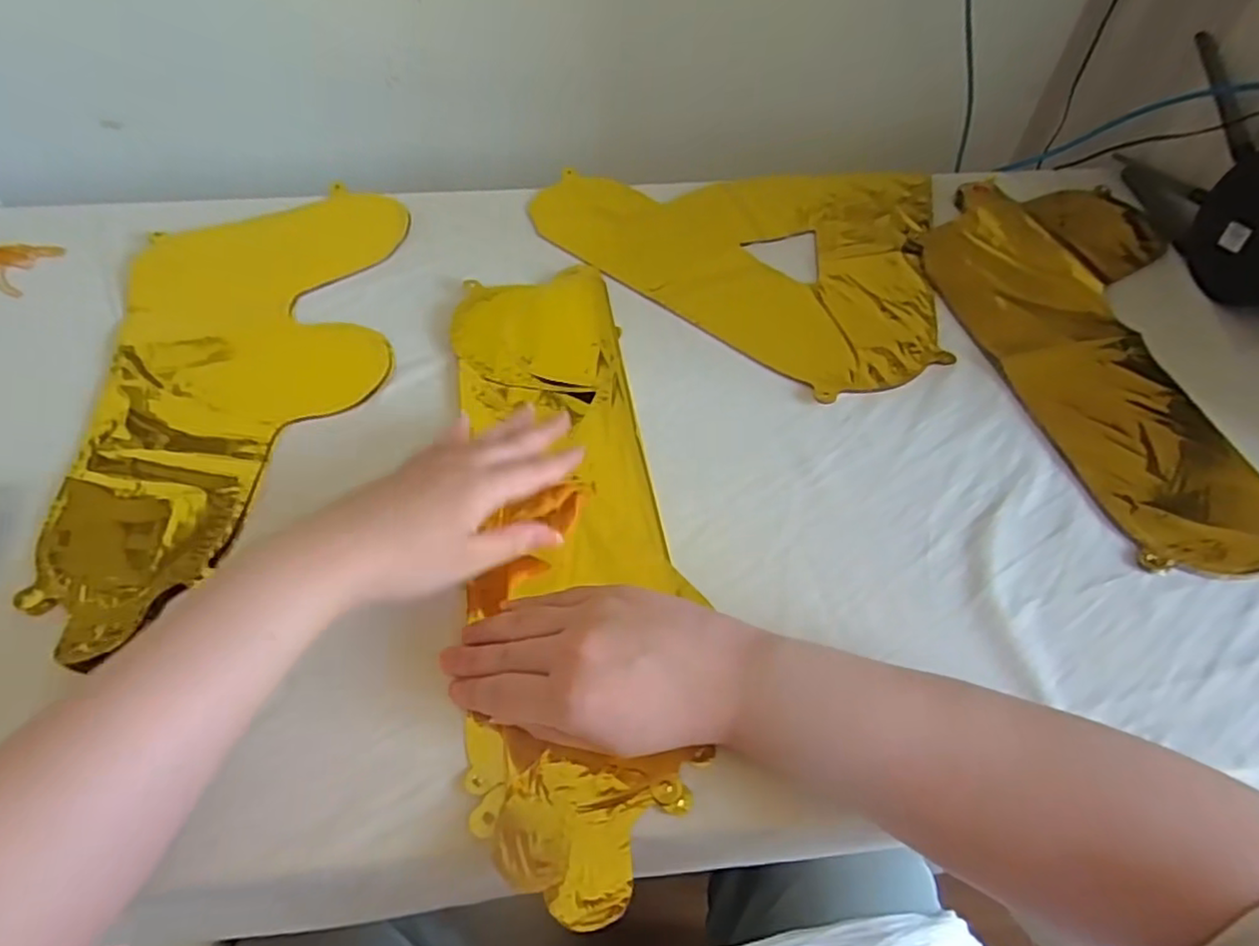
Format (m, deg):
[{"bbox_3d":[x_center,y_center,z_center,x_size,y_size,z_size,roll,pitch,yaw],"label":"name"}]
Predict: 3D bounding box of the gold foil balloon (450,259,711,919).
[{"bbox_3d":[-0.044,0.024,0.428,0.128,0.033,0.435,-5,55,-5],"label":"gold foil balloon"}]

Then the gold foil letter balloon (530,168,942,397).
[{"bbox_3d":[0.132,-0.218,0.605,0.358,0.010,0.294,38,62,23],"label":"gold foil letter balloon"}]

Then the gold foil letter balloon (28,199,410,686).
[{"bbox_3d":[-0.276,-0.078,0.486,0.198,0.008,0.400,-8,55,-8],"label":"gold foil letter balloon"}]

